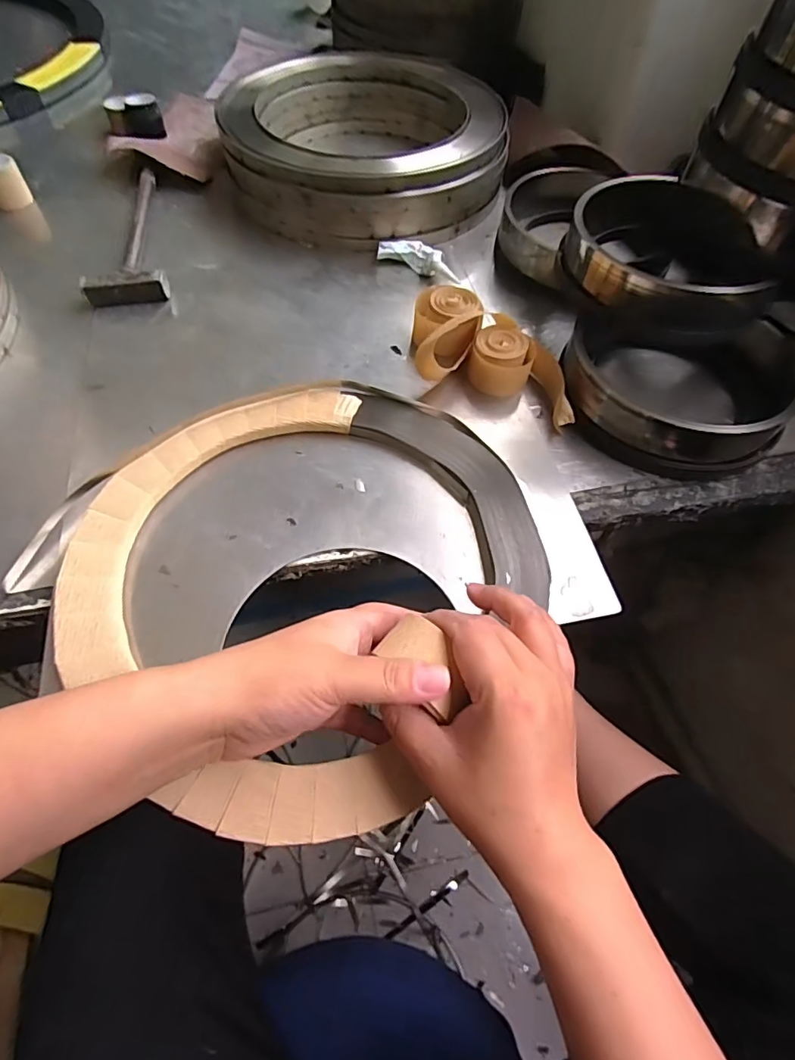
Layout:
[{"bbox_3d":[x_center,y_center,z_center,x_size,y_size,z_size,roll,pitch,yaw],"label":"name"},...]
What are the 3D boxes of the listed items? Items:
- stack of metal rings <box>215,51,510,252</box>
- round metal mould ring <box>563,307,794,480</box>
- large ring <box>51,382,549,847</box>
[{"bbox_3d":[-0.035,-0.445,0.600,0.307,0.071,0.299,-16,61,-12],"label":"stack of metal rings"},{"bbox_3d":[0.229,-0.116,0.423,0.174,0.047,0.149,0,59,-3],"label":"round metal mould ring"},{"bbox_3d":[-0.061,0.013,0.350,0.294,0.019,0.306,1,59,-2],"label":"large ring"}]

